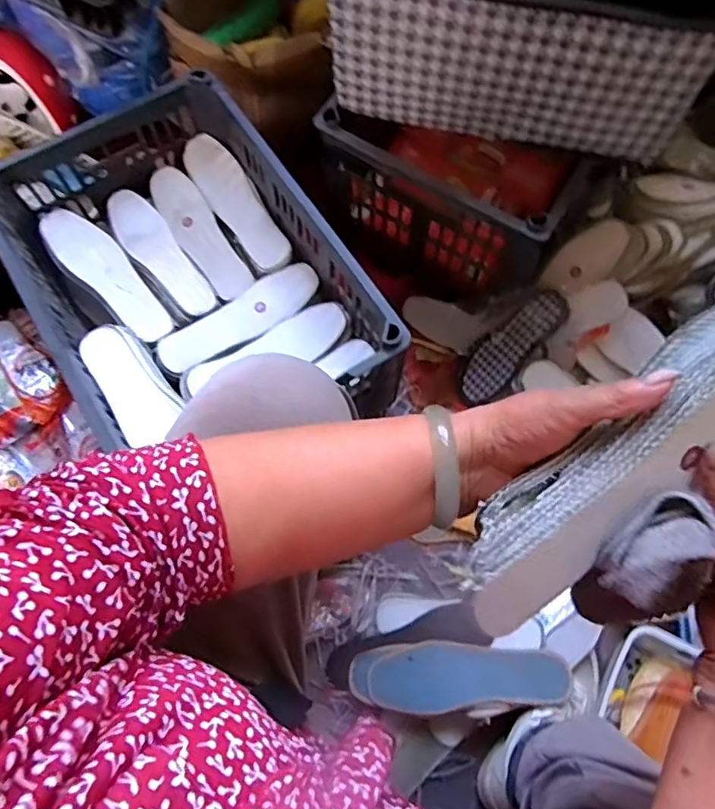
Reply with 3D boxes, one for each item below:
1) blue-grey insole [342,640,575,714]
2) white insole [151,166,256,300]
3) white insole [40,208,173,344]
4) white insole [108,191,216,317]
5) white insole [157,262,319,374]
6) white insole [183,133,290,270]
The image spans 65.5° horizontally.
[{"bbox_3d":[0.129,0.353,0.722,0.273,0.012,0.081,-7,54,7],"label":"blue-grey insole"},{"bbox_3d":[-0.228,-0.247,0.799,0.061,0.012,0.230,-32,76,-5],"label":"white insole"},{"bbox_3d":[-0.337,-0.178,0.751,0.231,0.030,0.070,40,76,12],"label":"white insole"},{"bbox_3d":[-0.279,-0.211,0.776,0.066,0.009,0.230,-32,75,-10],"label":"white insole"},{"bbox_3d":[-0.155,-0.116,0.746,0.228,0.009,0.072,-36,75,-11],"label":"white insole"},{"bbox_3d":[-0.175,-0.289,0.794,0.064,0.013,0.226,-36,79,9],"label":"white insole"}]

